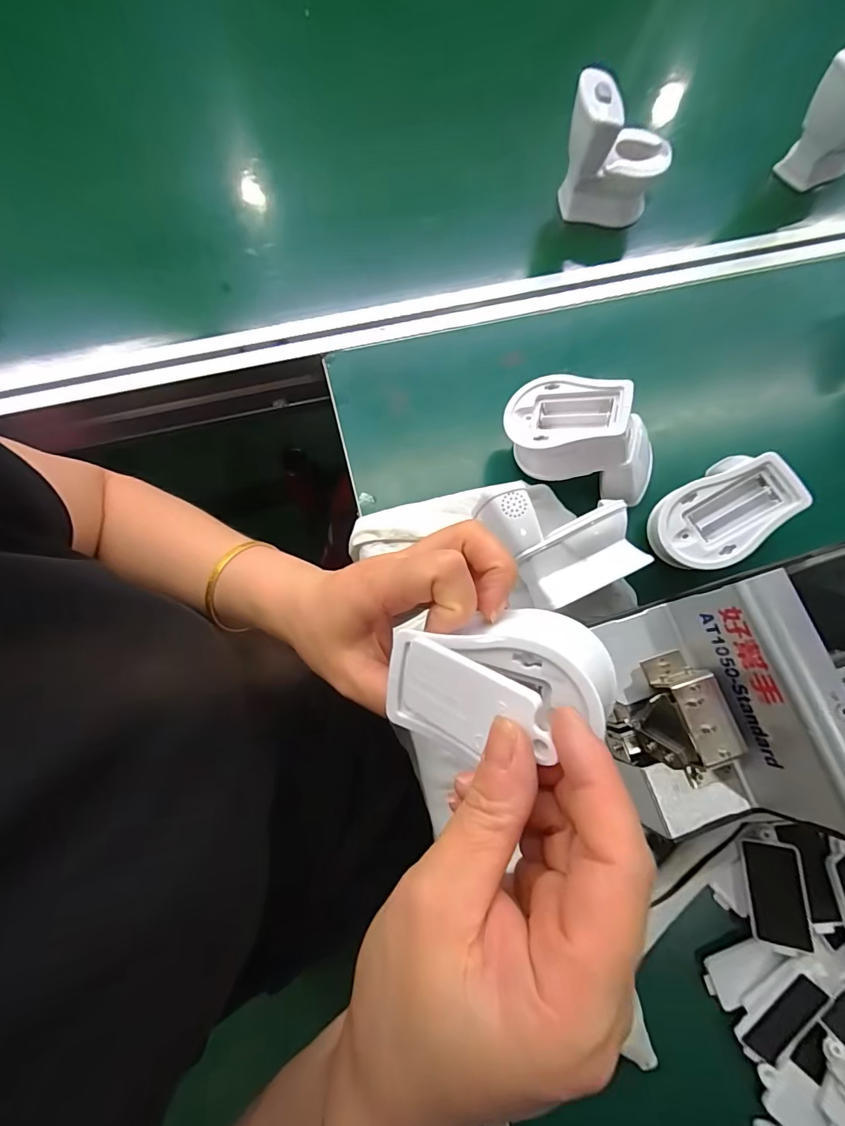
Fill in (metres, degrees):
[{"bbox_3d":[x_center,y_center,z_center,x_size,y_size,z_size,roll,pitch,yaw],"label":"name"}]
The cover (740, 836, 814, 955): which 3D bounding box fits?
[{"bbox_3d":[0.236,0.220,0.299,0.033,0.008,0.061,-10,74,34],"label":"cover"}]

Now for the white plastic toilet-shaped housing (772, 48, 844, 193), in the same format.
[{"bbox_3d":[0.425,-0.447,0.454,0.081,0.095,0.056,38,77,10],"label":"white plastic toilet-shaped housing"}]

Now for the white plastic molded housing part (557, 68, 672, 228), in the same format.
[{"bbox_3d":[0.183,-0.396,0.435,0.093,0.104,0.058,-10,74,-4],"label":"white plastic molded housing part"}]

